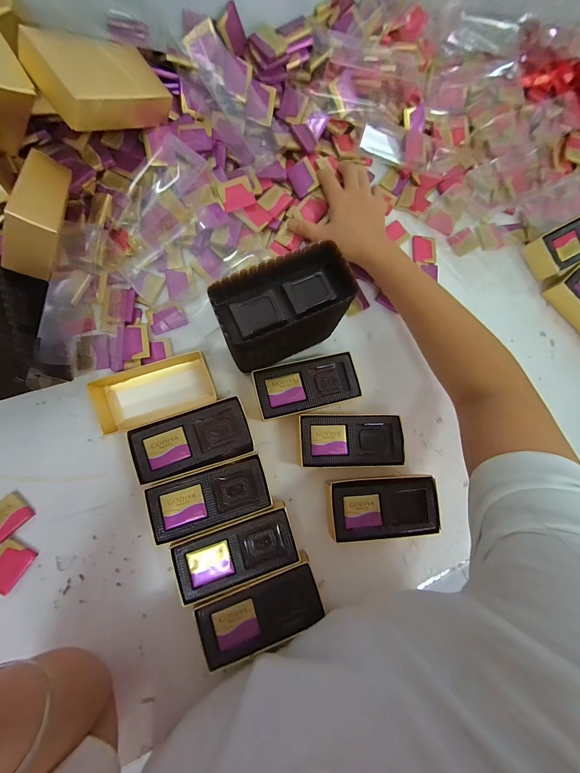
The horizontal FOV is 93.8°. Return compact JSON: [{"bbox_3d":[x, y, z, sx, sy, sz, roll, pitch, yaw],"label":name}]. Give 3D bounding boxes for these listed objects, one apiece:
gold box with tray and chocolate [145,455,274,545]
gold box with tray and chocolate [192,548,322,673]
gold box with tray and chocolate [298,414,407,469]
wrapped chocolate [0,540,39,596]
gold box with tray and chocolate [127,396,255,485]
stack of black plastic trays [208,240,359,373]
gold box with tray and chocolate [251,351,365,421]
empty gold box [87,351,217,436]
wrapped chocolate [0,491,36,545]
[{"bbox_3d":[-0.080,0.111,0.281,0.113,0.033,0.055,-15,82,-9],"label":"gold box with tray and chocolate"},{"bbox_3d":[-0.028,0.217,0.269,0.114,0.034,0.058,-19,83,-9],"label":"gold box with tray and chocolate"},{"bbox_3d":[0.065,0.060,0.306,0.113,0.034,0.055,1,80,-6],"label":"gold box with tray and chocolate"},{"bbox_3d":[-0.272,0.173,0.261,0.033,0.009,0.042,33,81,-2],"label":"wrapped chocolate"},{"bbox_3d":[-0.100,0.056,0.288,0.113,0.030,0.058,-18,82,-9],"label":"gold box with tray and chocolate"},{"bbox_3d":[-0.007,-0.068,0.259,0.116,0.084,0.064,-26,84,-11],"label":"stack of black plastic trays"},{"bbox_3d":[0.018,-0.002,0.312,0.112,0.030,0.055,-13,82,-9],"label":"gold box with tray and chocolate"},{"bbox_3d":[-0.148,0.007,0.290,0.124,0.033,0.056,-18,82,-9],"label":"empty gold box"},{"bbox_3d":[-0.280,0.130,0.267,0.042,0.009,0.033,-43,90,-10],"label":"wrapped chocolate"}]

